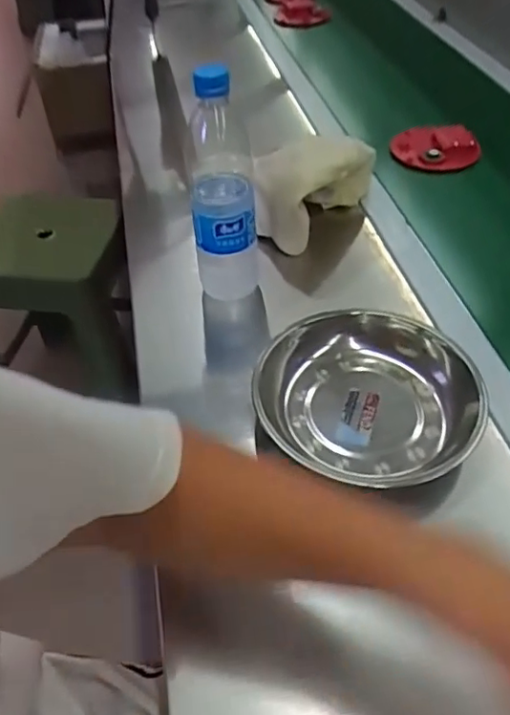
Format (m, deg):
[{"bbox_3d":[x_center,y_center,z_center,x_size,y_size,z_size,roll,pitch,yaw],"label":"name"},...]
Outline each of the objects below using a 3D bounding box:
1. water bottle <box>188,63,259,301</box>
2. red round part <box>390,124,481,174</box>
[{"bbox_3d":[-0.029,-0.156,0.547,0.059,0.218,0.056,-7,46,-6],"label":"water bottle"},{"bbox_3d":[0.248,-0.292,0.829,0.115,0.032,0.091,-9,46,-8],"label":"red round part"}]

